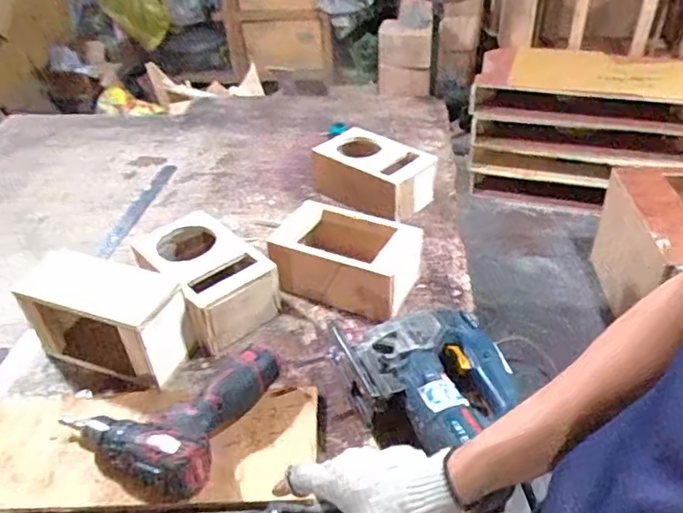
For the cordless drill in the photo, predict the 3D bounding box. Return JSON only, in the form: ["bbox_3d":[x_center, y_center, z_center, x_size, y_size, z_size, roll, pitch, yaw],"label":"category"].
[{"bbox_3d":[-0.191,0.161,0.647,0.190,0.054,0.195,17,42,24],"label":"cordless drill"}]

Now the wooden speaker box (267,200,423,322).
[{"bbox_3d":[0.012,0.004,0.827,0.213,0.086,0.131,12,42,21],"label":"wooden speaker box"}]

